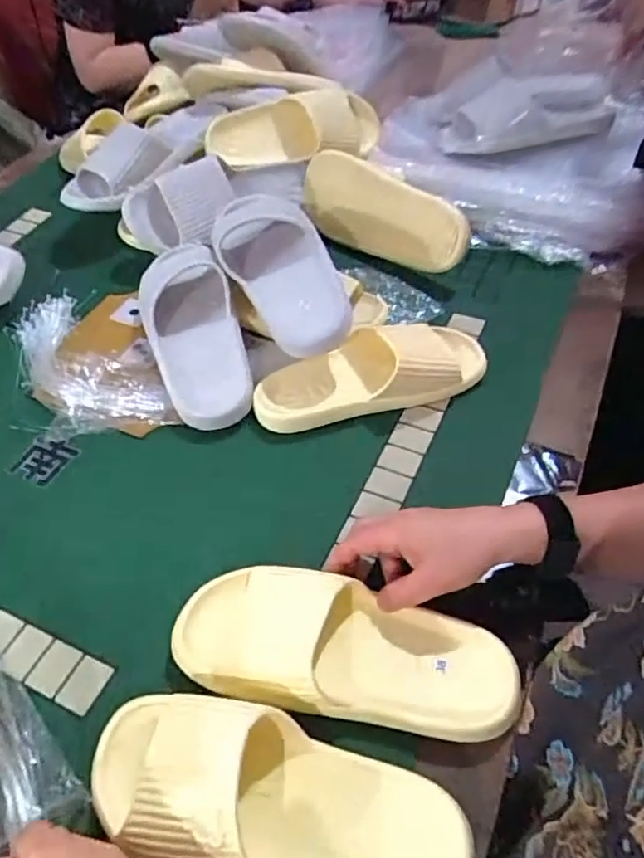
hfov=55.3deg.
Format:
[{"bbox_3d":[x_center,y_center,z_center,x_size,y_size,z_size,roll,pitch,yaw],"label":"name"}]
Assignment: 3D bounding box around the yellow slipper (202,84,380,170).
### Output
[{"bbox_3d":[-0.041,-0.427,0.887,0.247,0.089,0.113,-13,50,-8],"label":"yellow slipper"}]

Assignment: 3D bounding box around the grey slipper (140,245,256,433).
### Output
[{"bbox_3d":[-0.151,-0.126,0.685,0.102,0.071,0.267,-14,50,-9],"label":"grey slipper"}]

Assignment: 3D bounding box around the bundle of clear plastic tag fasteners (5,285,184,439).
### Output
[{"bbox_3d":[-0.278,-0.075,0.692,0.116,0.036,0.269,-31,55,-22],"label":"bundle of clear plastic tag fasteners"}]

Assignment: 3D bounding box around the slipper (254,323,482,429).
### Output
[{"bbox_3d":[0.049,-0.068,0.654,0.243,0.060,0.095,-11,49,-6],"label":"slipper"}]

